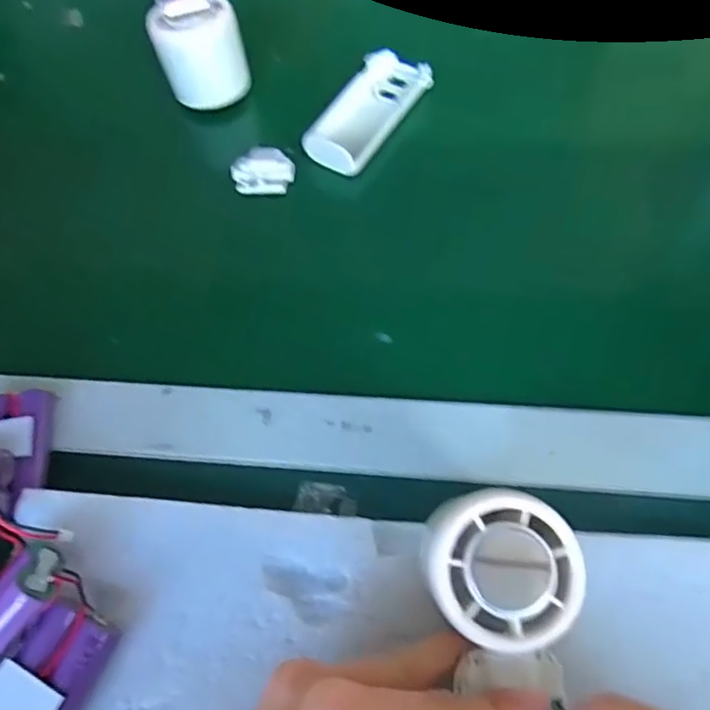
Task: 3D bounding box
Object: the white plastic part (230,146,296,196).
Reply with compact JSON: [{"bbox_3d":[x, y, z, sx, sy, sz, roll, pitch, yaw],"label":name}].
[{"bbox_3d":[-0.061,-0.123,0.395,0.040,0.011,0.037,0,64,3],"label":"white plastic part"}]

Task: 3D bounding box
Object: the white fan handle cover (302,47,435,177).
[{"bbox_3d":[0.008,-0.169,0.408,0.049,0.015,0.107,28,69,16],"label":"white fan handle cover"}]

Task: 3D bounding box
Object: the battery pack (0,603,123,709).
[{"bbox_3d":[-0.130,0.141,0.247,0.033,0.024,0.066,20,67,13],"label":"battery pack"}]

